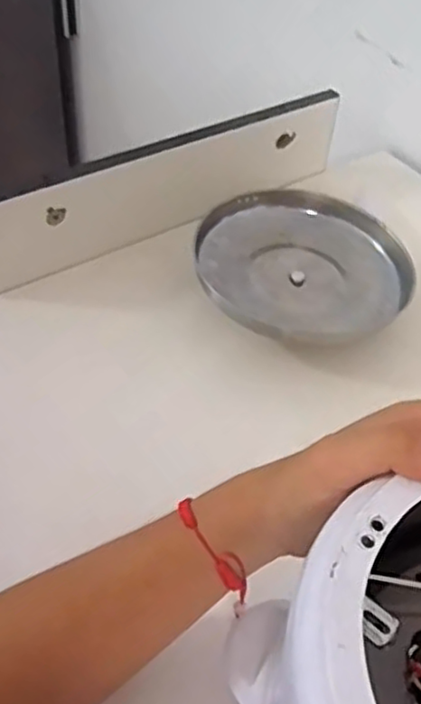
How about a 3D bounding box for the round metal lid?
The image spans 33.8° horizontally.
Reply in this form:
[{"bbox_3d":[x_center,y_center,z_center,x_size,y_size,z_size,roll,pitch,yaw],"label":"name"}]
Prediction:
[{"bbox_3d":[0.083,-0.080,0.622,0.183,0.037,0.183,3,47,-3],"label":"round metal lid"}]

